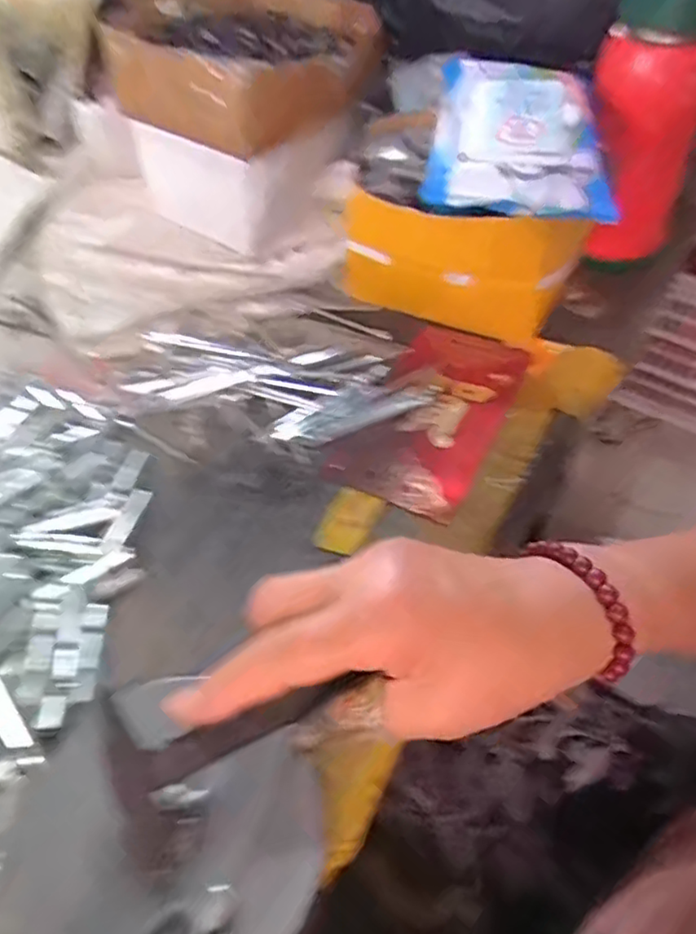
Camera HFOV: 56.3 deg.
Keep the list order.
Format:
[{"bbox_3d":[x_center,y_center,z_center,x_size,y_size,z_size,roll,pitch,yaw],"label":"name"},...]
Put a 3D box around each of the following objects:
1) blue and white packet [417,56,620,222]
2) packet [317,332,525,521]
[{"bbox_3d":[0.103,-0.216,0.414,0.105,0.035,0.155,2,51,2],"label":"blue and white packet"},{"bbox_3d":[0.057,-0.040,0.430,0.087,0.008,0.157,23,55,17],"label":"packet"}]

